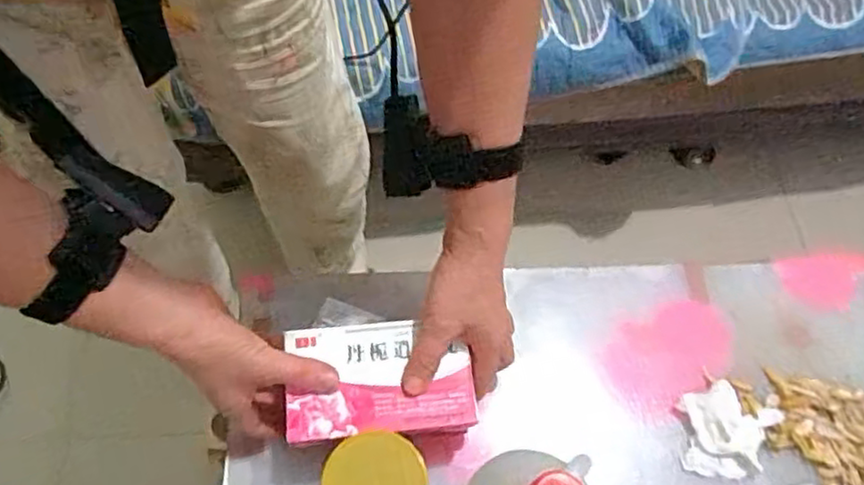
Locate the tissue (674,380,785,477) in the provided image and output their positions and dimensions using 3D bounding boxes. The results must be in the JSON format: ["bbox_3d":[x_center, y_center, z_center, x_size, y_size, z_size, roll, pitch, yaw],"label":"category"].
[{"bbox_3d":[0.236,0.153,0.561,0.072,0.015,0.077,30,66,15],"label":"tissue"}]

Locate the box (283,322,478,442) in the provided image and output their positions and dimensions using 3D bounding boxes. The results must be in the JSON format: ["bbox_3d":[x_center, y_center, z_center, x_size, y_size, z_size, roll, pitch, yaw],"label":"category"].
[{"bbox_3d":[-0.038,0.102,0.504,0.133,0.027,0.080,-1,69,-7],"label":"box"}]

